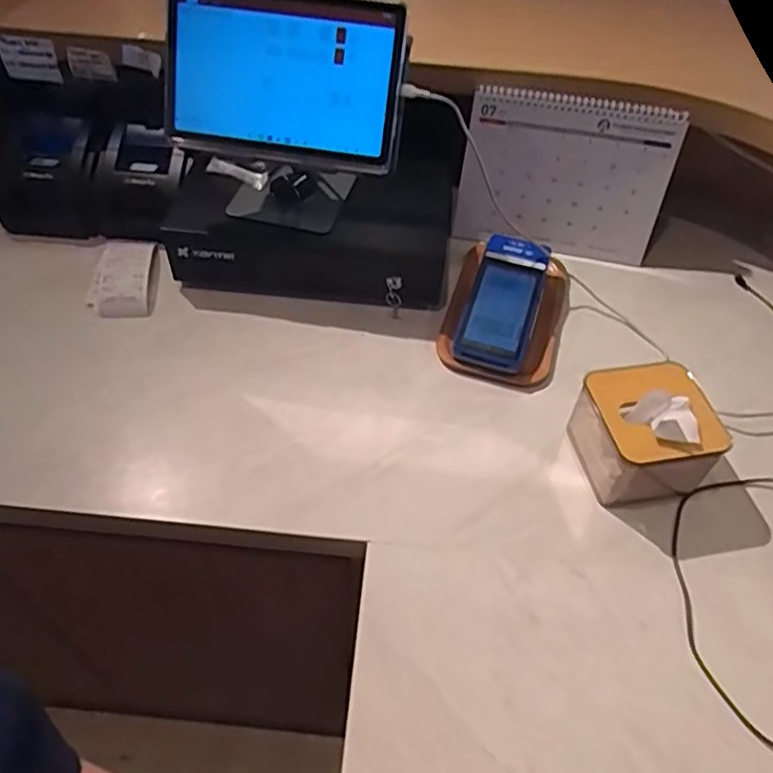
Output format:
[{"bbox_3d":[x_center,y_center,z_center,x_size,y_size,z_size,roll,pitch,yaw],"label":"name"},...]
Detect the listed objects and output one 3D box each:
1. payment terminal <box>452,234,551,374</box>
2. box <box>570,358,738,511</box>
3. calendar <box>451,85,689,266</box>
[{"bbox_3d":[0.141,-0.104,0.787,0.080,0.064,0.201,16,52,9],"label":"payment terminal"},{"bbox_3d":[0.257,0.049,0.642,0.101,0.107,0.115,-6,51,-9],"label":"box"},{"bbox_3d":[0.231,-0.270,0.847,0.254,0.194,0.099,4,51,0],"label":"calendar"}]

